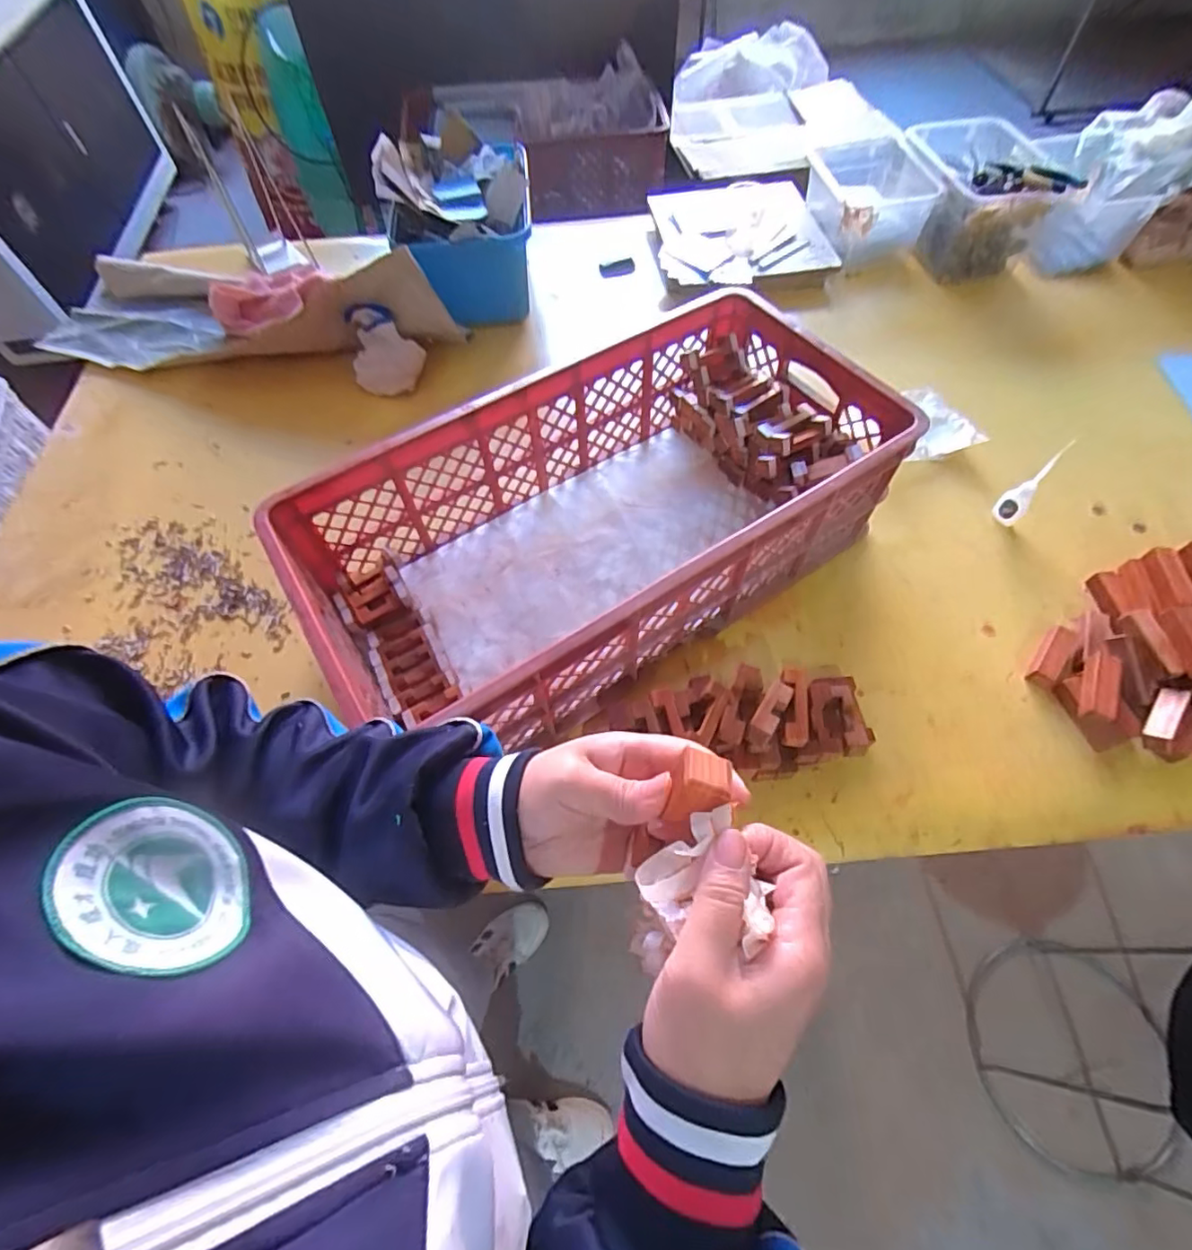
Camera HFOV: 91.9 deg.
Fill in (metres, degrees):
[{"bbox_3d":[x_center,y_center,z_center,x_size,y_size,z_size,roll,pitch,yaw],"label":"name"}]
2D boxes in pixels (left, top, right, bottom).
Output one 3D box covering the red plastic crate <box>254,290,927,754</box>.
[{"bbox_3d":[0.014,-0.124,0.669,0.646,0.174,0.322,-30,64,-14],"label":"red plastic crate"}]

